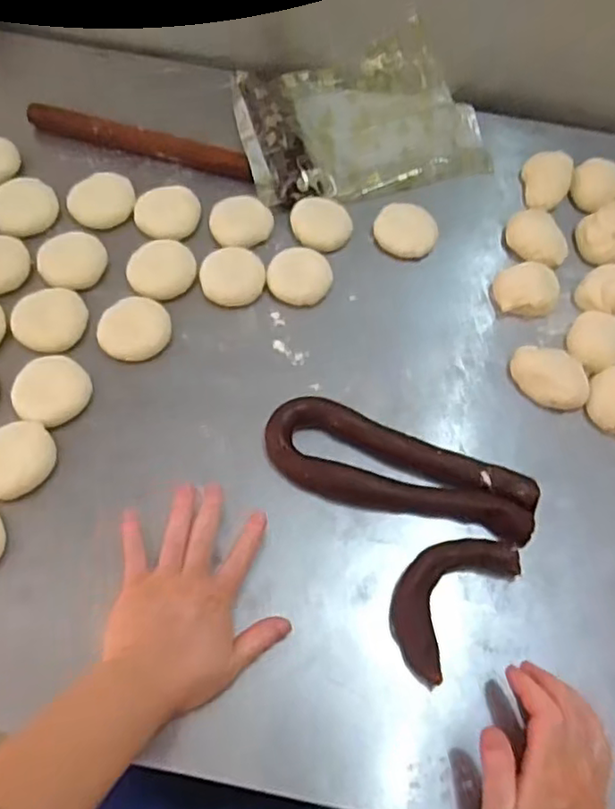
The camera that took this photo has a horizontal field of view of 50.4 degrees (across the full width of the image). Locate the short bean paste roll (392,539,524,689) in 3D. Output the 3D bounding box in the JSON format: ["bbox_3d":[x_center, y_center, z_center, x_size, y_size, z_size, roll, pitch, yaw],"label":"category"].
[{"bbox_3d":[0.114,0.155,0.539,0.071,0.027,0.129,39,68,15],"label":"short bean paste roll"}]

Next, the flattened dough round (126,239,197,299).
[{"bbox_3d":[-0.150,-0.139,0.676,0.067,0.014,0.066,1,64,-3],"label":"flattened dough round"}]

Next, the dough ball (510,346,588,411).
[{"bbox_3d":[0.235,-0.027,0.635,0.074,0.022,0.052,25,65,9],"label":"dough ball"}]

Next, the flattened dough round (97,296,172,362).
[{"bbox_3d":[-0.169,-0.074,0.640,0.061,0.018,0.066,1,64,-3],"label":"flattened dough round"}]

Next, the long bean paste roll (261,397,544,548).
[{"bbox_3d":[0.080,0.063,0.583,0.241,0.022,0.078,22,64,7],"label":"long bean paste roll"}]

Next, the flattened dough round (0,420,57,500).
[{"bbox_3d":[-0.255,0.046,0.570,0.065,0.010,0.071,1,64,-3],"label":"flattened dough round"}]

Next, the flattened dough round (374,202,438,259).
[{"bbox_3d":[0.108,-0.189,0.717,0.068,0.028,0.055,18,64,6],"label":"flattened dough round"}]

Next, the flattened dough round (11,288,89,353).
[{"bbox_3d":[-0.251,-0.084,0.636,0.066,0.010,0.063,1,64,-3],"label":"flattened dough round"}]

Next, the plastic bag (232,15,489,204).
[{"bbox_3d":[0.064,-0.346,0.782,0.290,0.042,0.219,-11,65,-9],"label":"plastic bag"}]

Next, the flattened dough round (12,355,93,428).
[{"bbox_3d":[-0.235,-0.012,0.601,0.061,0.021,0.066,1,64,-3],"label":"flattened dough round"}]

